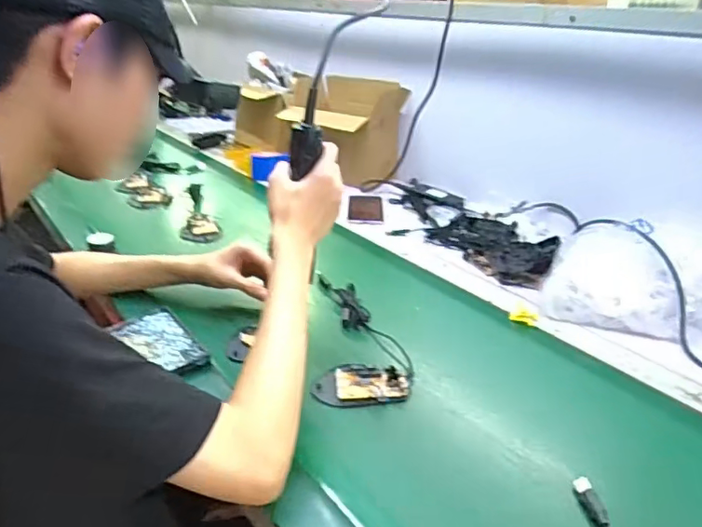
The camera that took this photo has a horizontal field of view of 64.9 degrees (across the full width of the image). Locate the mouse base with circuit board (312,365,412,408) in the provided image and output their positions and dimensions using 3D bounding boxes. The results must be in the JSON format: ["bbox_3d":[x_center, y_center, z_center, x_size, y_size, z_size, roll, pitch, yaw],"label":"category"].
[{"bbox_3d":[0.013,0.138,0.632,0.108,0.021,0.054,3,26,3],"label":"mouse base with circuit board"}]

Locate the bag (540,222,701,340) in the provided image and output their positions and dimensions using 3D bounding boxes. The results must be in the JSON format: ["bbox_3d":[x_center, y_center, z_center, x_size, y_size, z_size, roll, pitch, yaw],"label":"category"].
[{"bbox_3d":[0.446,0.025,0.782,0.298,0.100,0.189,15,29,25],"label":"bag"}]

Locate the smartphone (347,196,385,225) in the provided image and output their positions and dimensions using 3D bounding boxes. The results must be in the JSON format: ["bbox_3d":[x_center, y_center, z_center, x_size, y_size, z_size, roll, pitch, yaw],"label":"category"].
[{"bbox_3d":[0.033,-0.116,1.166,0.075,0.012,0.163,2,26,1],"label":"smartphone"}]

